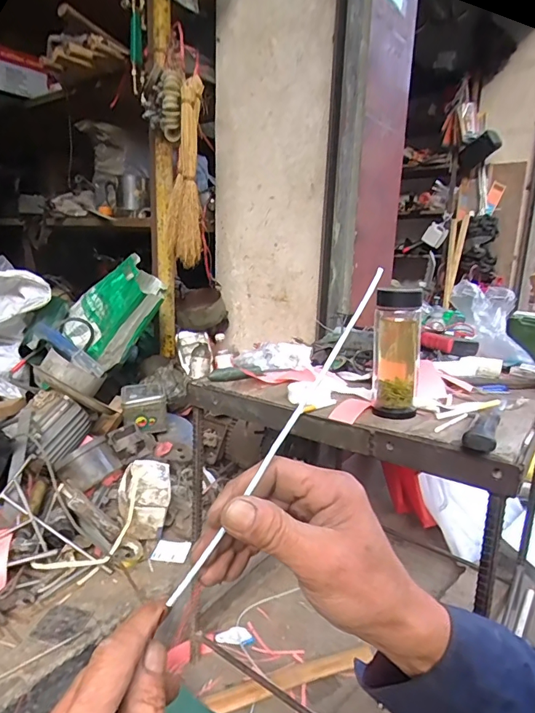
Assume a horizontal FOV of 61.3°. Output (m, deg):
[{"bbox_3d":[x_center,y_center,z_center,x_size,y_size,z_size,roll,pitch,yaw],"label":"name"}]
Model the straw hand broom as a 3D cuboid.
[{"bbox_3d":[-0.240,-0.528,1.296,0.101,0.501,0.099,-1,13,-12],"label":"straw hand broom"}]

